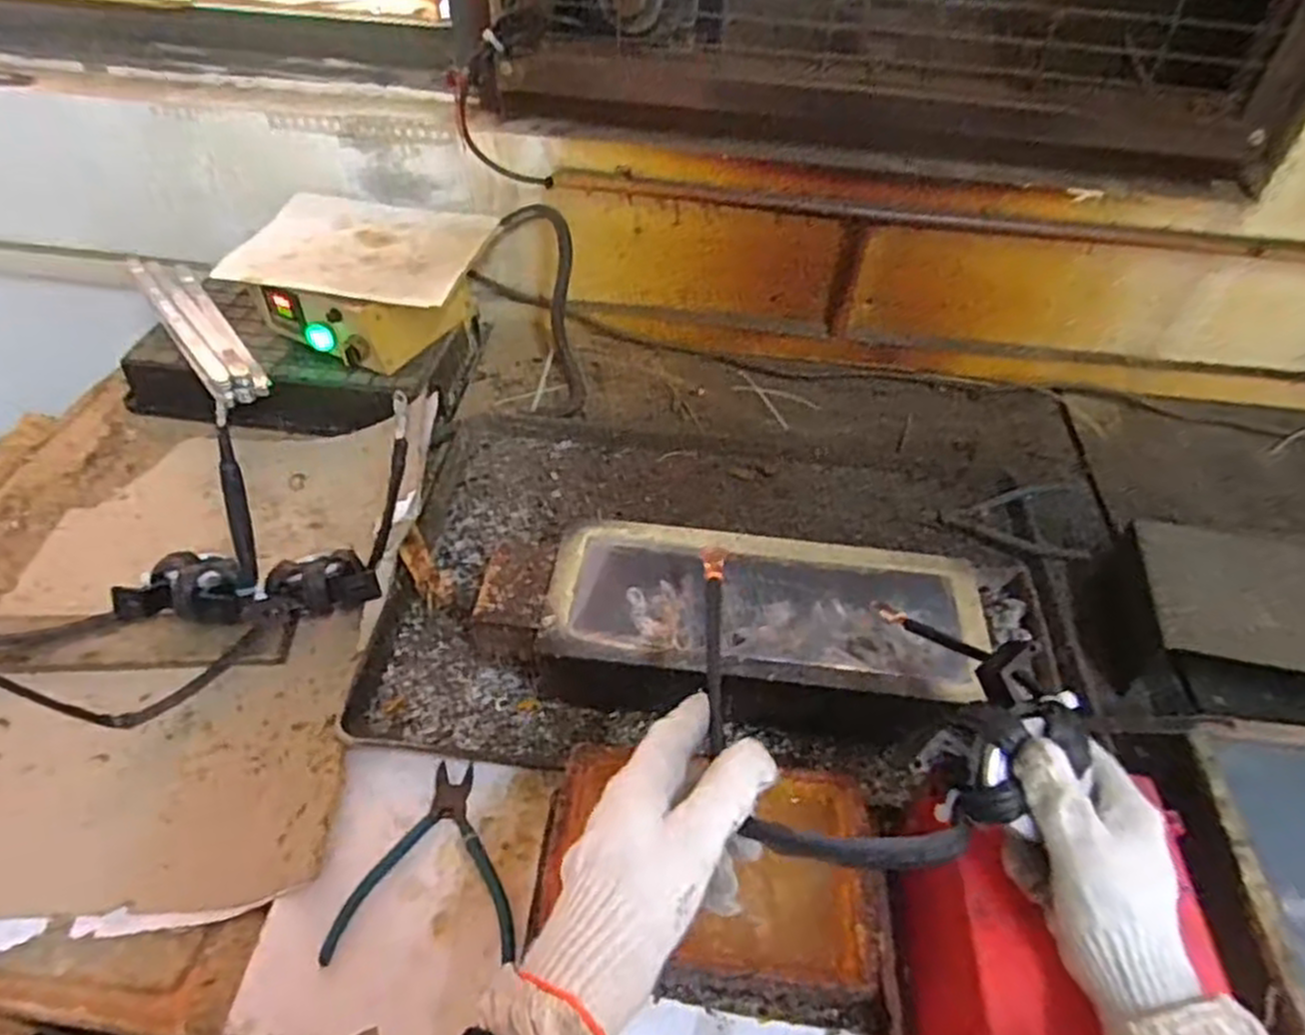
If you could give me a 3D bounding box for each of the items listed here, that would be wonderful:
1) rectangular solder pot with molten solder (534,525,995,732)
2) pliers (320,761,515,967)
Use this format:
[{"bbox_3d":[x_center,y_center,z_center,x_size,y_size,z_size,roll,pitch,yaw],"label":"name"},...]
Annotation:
[{"bbox_3d":[0.089,0.096,0.630,0.342,0.084,0.156,5,46,1],"label":"rectangular solder pot with molten solder"},{"bbox_3d":[-0.148,0.234,0.536,0.121,0.011,0.132,3,46,-1],"label":"pliers"}]

